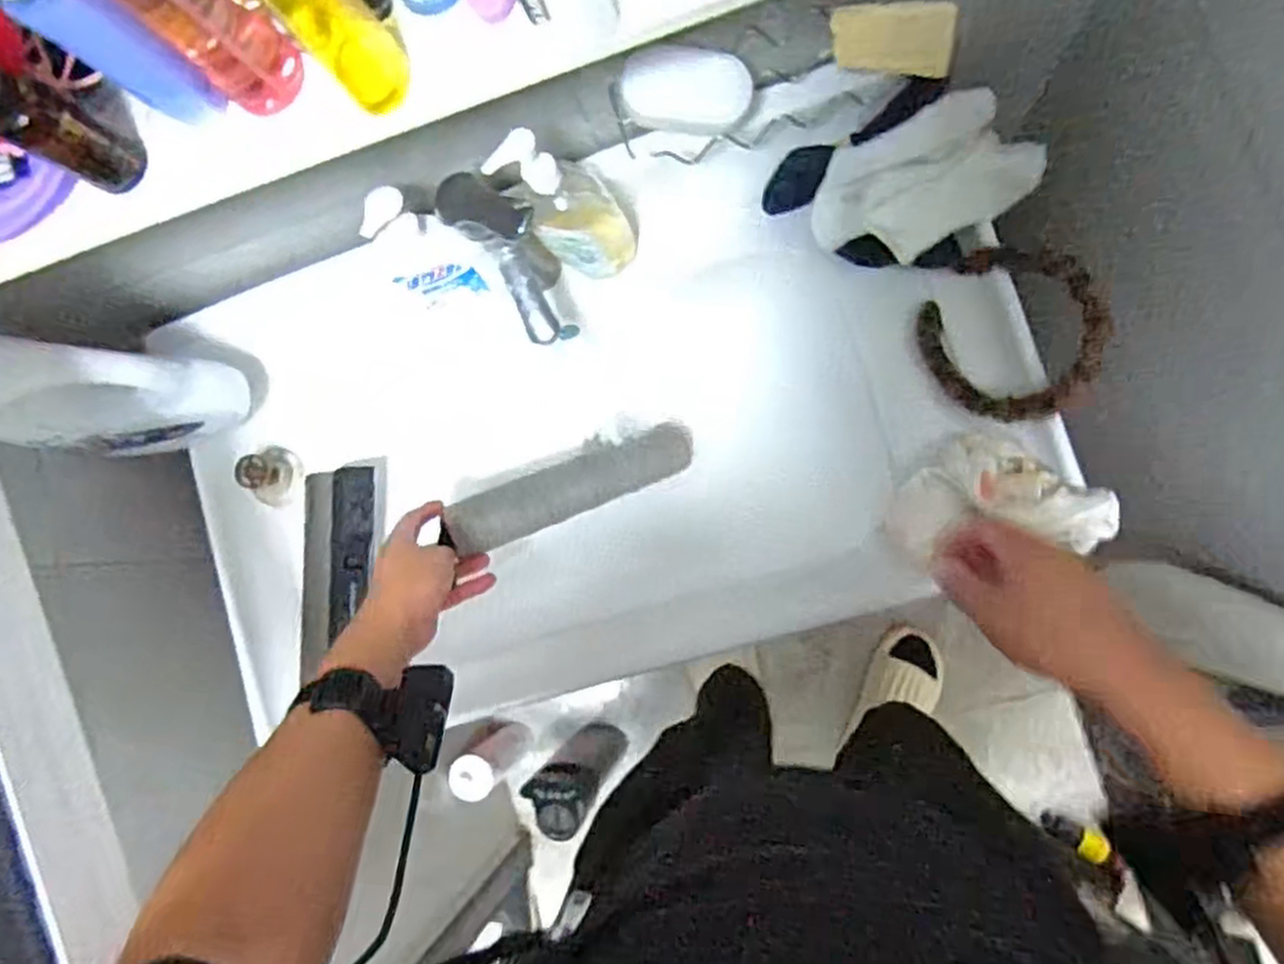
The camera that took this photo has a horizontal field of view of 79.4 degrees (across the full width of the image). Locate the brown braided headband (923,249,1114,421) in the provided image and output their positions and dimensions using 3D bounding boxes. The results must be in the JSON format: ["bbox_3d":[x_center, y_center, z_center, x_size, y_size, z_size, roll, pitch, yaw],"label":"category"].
[{"bbox_3d":[0.312,-0.127,0.656,0.139,0.017,0.151,-6,79,35],"label":"brown braided headband"}]

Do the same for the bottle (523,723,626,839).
[{"bbox_3d":[-0.101,0.485,1.326,0.100,0.310,0.093,37,93,9],"label":"bottle"}]

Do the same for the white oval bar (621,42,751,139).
[{"bbox_3d":[0.034,-0.303,0.599,0.096,0.028,0.059,8,127,-2],"label":"white oval bar"}]

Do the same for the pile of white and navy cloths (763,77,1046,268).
[{"bbox_3d":[0.232,-0.262,0.669,0.214,0.078,0.151,-26,83,7],"label":"pile of white and navy cloths"}]

